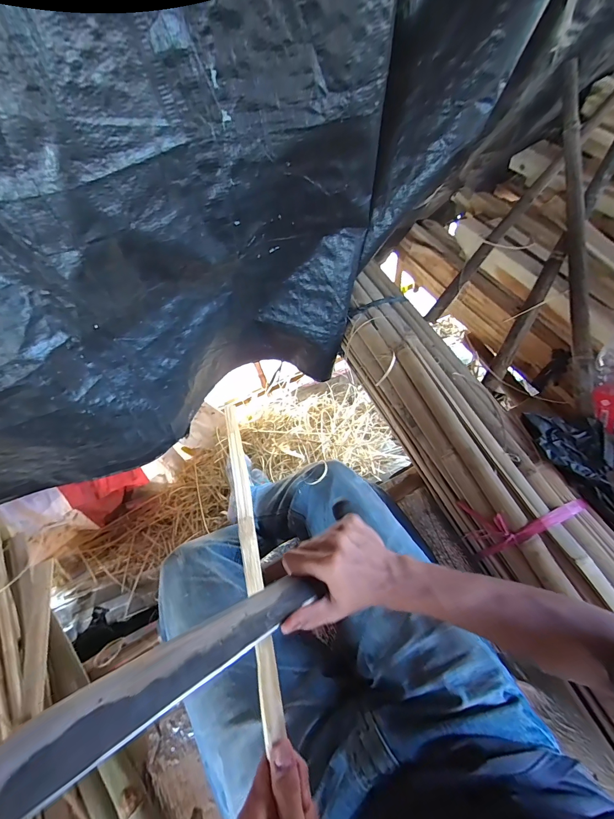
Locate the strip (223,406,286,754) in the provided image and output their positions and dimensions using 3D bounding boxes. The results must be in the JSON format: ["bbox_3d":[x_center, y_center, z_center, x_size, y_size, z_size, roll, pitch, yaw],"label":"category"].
[{"bbox_3d":[-0.057,0.142,0.342,0.017,0.008,0.302,-10,73,-6],"label":"strip"}]

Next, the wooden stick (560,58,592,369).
[{"bbox_3d":[0.512,-0.375,0.662,0.035,0.050,0.602,2,85,2],"label":"wooden stick"}]

